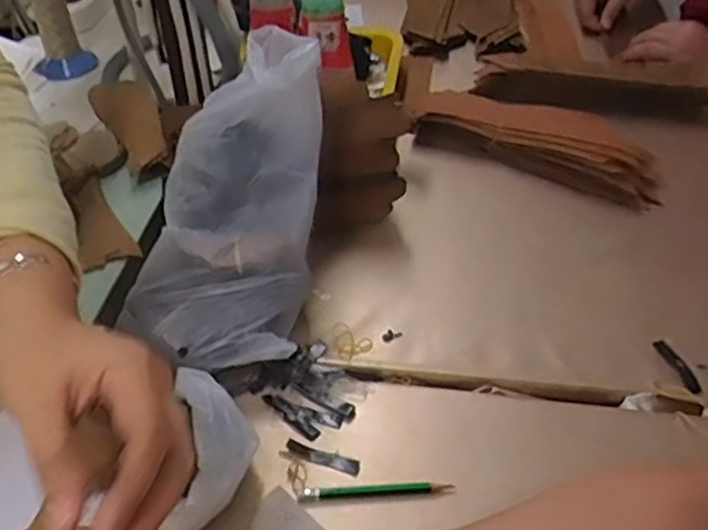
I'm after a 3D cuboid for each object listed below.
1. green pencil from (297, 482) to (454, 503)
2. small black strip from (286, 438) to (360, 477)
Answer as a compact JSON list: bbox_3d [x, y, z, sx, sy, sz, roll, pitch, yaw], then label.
[{"bbox_3d":[0.015,0.150,0.481,0.102,0.006,0.008,-3,43,-3],"label":"green pencil"},{"bbox_3d":[-0.021,0.133,0.503,0.054,0.004,0.011,17,57,15],"label":"small black strip"}]

